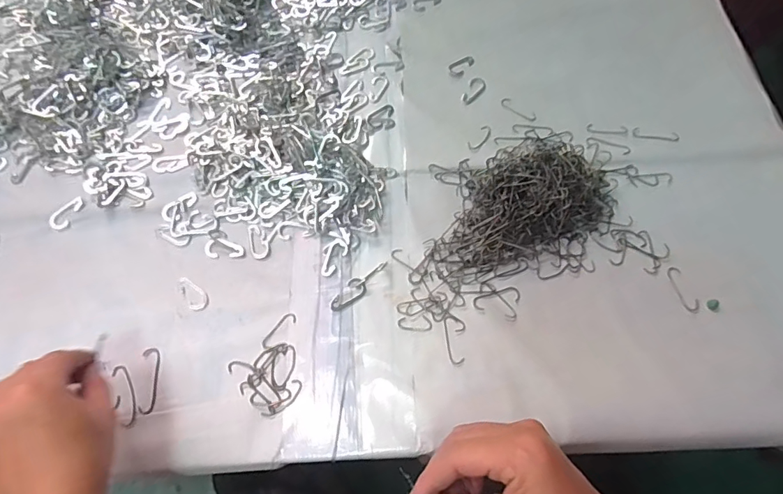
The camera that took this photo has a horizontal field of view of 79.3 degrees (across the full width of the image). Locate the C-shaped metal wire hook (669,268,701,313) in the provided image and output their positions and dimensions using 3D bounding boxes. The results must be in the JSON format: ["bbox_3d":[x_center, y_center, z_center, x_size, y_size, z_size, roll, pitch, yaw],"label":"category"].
[{"bbox_3d":[0.259,0.038,0.420,0.014,0.004,0.043,-19,67,-7],"label":"C-shaped metal wire hook"}]

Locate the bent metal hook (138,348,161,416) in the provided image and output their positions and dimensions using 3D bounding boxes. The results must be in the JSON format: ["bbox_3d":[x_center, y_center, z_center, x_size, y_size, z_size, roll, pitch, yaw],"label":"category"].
[{"bbox_3d":[-0.204,0.112,0.397,0.013,0.004,0.055,-5,66,-1],"label":"bent metal hook"}]

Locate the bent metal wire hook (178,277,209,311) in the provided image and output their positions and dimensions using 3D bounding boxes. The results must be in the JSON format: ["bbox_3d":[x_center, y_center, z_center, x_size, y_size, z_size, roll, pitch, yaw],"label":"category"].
[{"bbox_3d":[-0.180,0.041,0.427,0.018,0.004,0.038,-33,70,-12],"label":"bent metal wire hook"}]

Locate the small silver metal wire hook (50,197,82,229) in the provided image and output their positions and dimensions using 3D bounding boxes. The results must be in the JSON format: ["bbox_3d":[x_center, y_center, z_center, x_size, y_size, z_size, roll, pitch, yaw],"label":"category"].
[{"bbox_3d":[-0.317,-0.034,0.460,0.020,0.006,0.035,21,68,10],"label":"small silver metal wire hook"}]

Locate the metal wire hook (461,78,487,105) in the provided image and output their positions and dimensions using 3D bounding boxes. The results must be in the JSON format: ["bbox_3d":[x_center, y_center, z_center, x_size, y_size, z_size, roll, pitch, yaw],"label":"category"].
[{"bbox_3d":[0.089,-0.171,0.517,0.019,0.004,0.036,37,72,16],"label":"metal wire hook"}]

